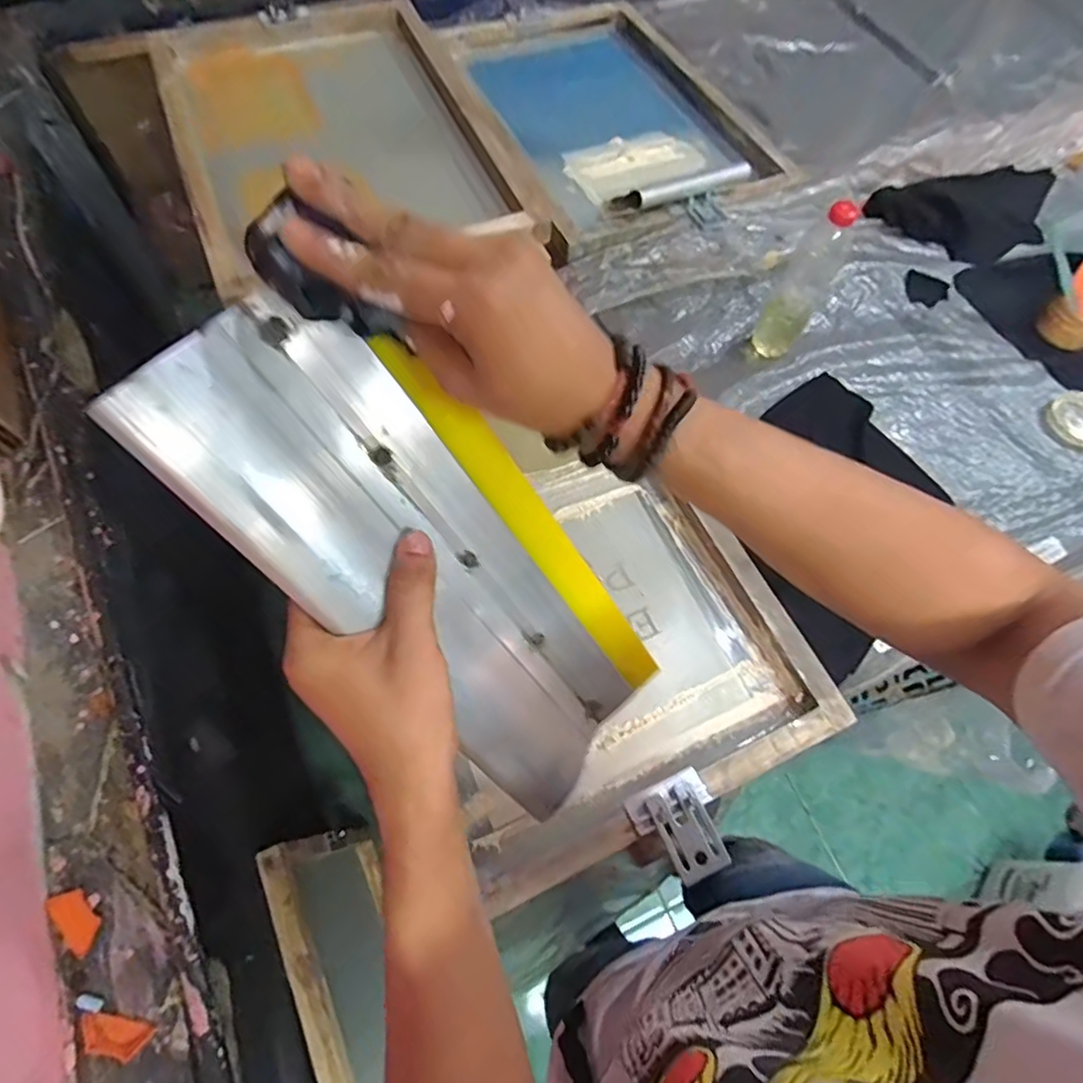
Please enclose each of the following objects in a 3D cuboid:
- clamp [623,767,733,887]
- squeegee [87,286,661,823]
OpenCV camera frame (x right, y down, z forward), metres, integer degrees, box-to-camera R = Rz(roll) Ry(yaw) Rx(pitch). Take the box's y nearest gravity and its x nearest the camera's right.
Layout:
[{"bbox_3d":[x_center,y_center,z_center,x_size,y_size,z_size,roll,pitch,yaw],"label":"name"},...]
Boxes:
[{"bbox_3d":[0.137,0.275,0.577,0.079,0.021,0.087,-22,67,-14],"label":"clamp"},{"bbox_3d":[-0.049,0.022,0.343,0.026,0.340,0.137,2,52,49],"label":"squeegee"}]

